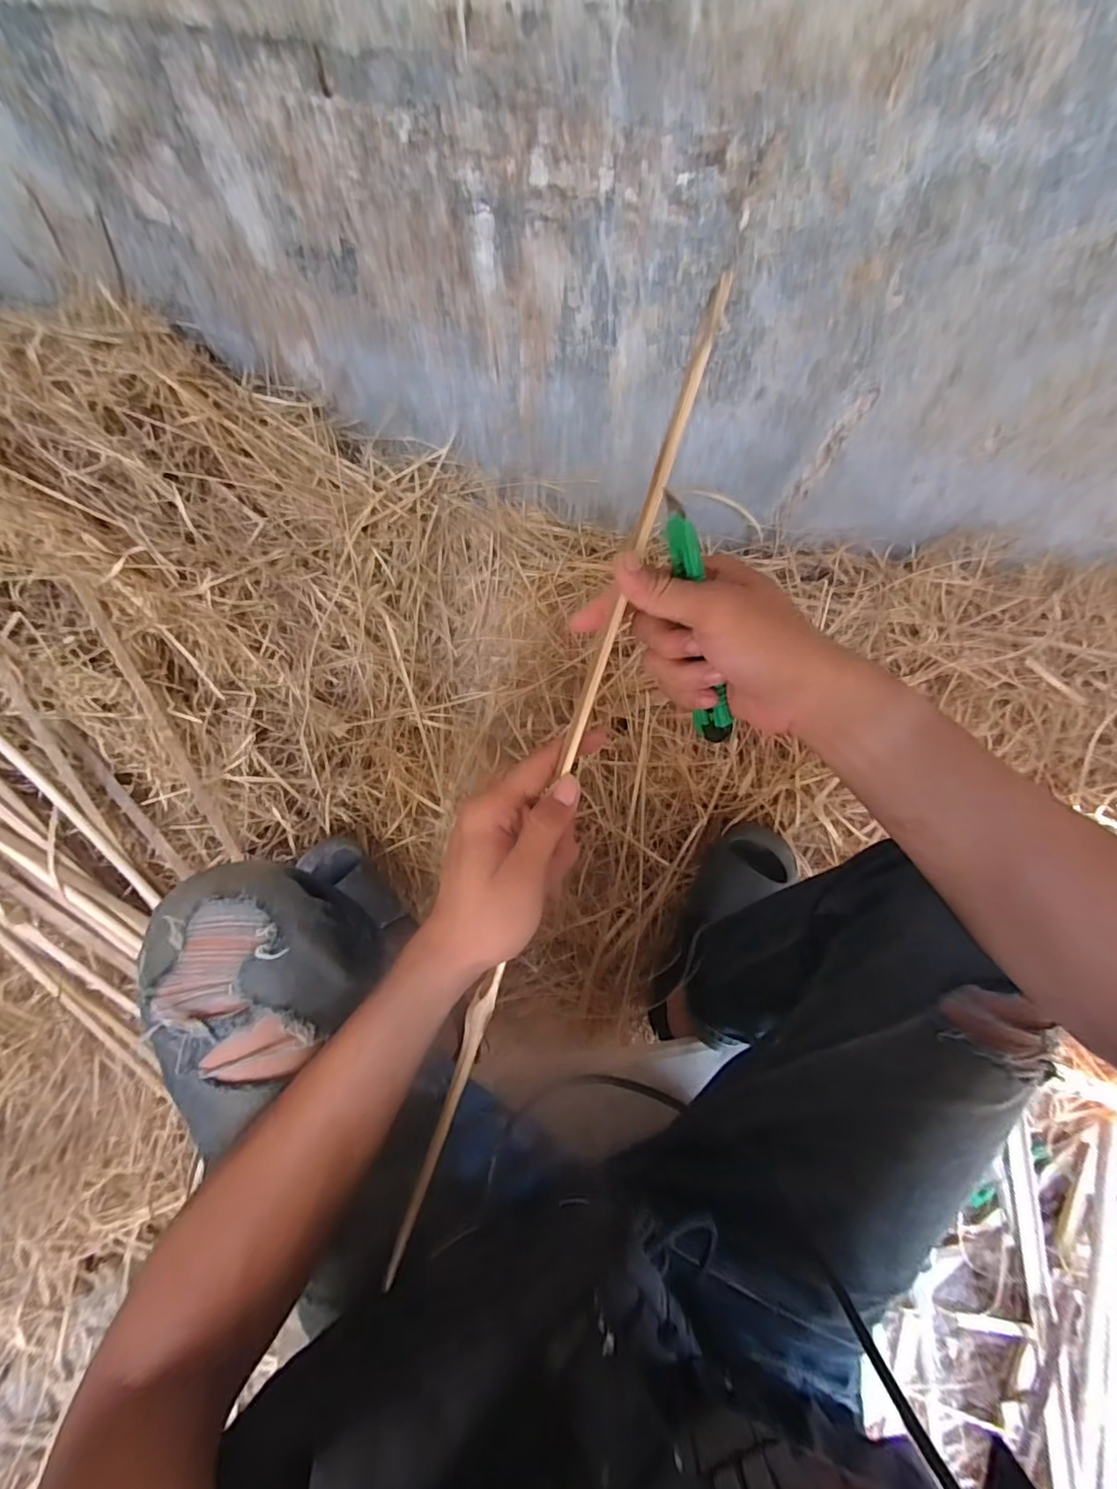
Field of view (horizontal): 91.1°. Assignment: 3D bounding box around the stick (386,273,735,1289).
[{"bbox_3d":[-0.007,0.045,0.319,0.013,0.012,0.600,19,96,3],"label":"stick"}]

